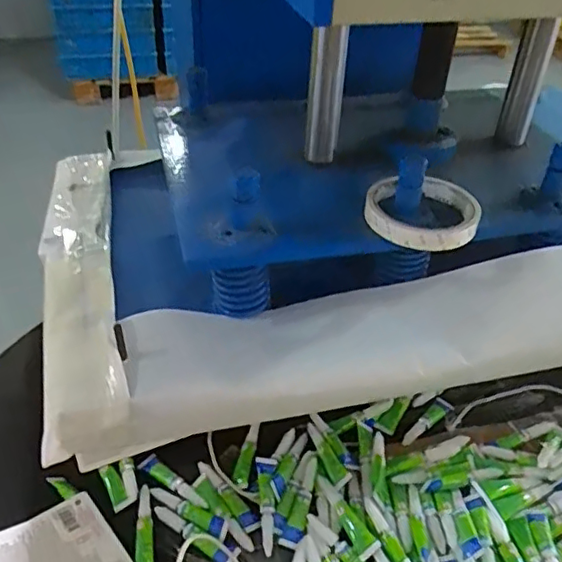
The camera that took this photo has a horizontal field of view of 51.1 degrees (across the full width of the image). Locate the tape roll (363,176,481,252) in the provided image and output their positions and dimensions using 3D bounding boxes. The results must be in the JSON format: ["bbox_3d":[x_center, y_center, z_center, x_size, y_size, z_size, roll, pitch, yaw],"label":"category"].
[{"bbox_3d":[0.113,-0.056,0.478,0.087,0.020,0.087,2,39,-1],"label":"tape roll"}]

